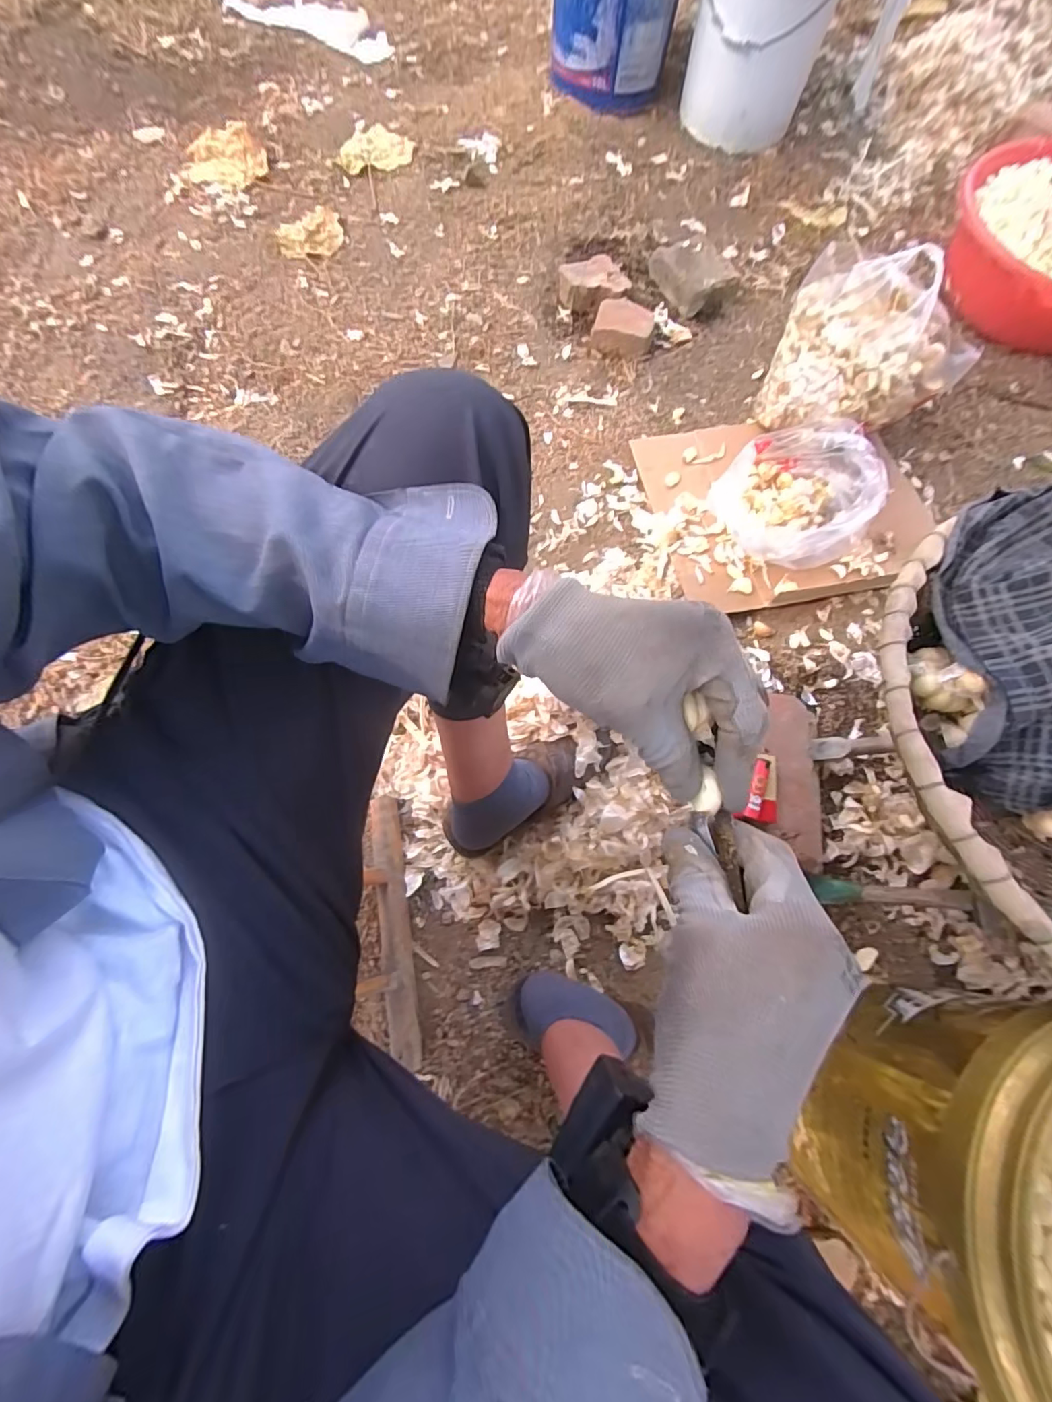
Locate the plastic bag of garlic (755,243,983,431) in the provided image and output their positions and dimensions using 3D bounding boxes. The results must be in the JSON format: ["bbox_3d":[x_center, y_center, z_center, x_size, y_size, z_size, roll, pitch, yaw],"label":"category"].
[{"bbox_3d":[0.587,-0.605,0.907,0.275,0.225,0.208,21,72,5],"label":"plastic bag of garlic"}]

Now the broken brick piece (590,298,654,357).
[{"bbox_3d":[0.199,-0.756,1.075,0.117,0.056,0.094,24,72,6],"label":"broken brick piece"}]

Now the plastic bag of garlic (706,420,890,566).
[{"bbox_3d":[0.470,-0.354,0.900,0.255,0.111,0.229,-37,77,-13],"label":"plastic bag of garlic"}]

